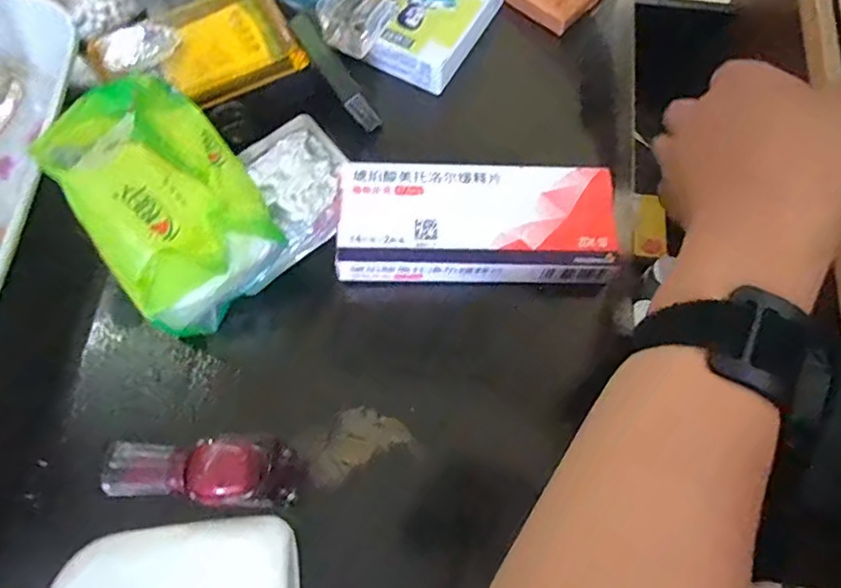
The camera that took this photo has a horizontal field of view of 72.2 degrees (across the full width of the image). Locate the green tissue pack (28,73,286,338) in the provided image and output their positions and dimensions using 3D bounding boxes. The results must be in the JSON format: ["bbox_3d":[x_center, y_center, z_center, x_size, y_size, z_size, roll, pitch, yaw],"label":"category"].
[{"bbox_3d":[-0.119,-0.042,0.275,0.075,0.054,0.109,-34,72,-12],"label":"green tissue pack"}]

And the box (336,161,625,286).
[{"bbox_3d":[0.029,-0.036,0.288,0.135,0.016,0.062,-1,68,0],"label":"box"}]

